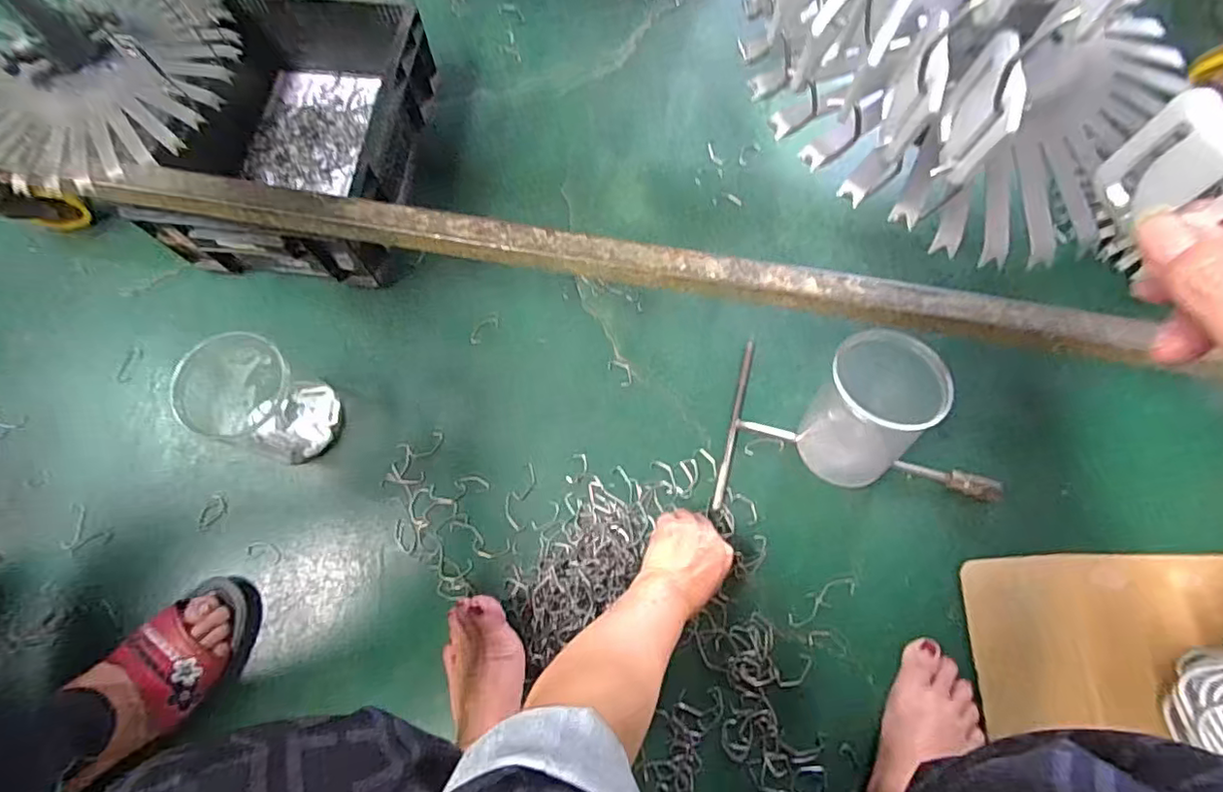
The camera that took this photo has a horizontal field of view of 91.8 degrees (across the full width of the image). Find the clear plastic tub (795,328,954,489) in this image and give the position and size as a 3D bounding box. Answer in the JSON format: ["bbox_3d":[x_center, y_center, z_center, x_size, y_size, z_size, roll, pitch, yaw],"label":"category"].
[{"bbox_3d":[0.248,0.019,0.574,0.096,0.139,0.110,8,72,4],"label":"clear plastic tub"}]

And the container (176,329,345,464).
[{"bbox_3d":[-0.350,0.006,0.598,0.105,0.107,0.100,0,72,1],"label":"container"}]

